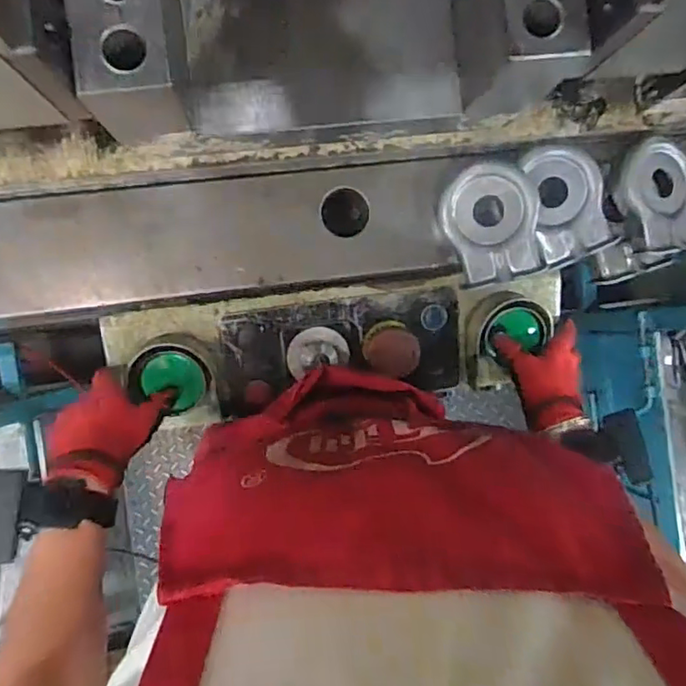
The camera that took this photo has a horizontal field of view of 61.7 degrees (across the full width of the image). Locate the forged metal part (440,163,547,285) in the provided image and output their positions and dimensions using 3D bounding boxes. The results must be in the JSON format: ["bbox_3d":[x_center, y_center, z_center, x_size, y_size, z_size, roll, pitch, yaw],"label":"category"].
[{"bbox_3d":[0.155,-0.126,0.597,0.092,0.025,0.116,-15,99,10],"label":"forged metal part"}]

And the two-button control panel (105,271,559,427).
[{"bbox_3d":[-0.003,0.003,0.622,0.477,0.077,0.128,-7,92,-6],"label":"two-button control panel"}]

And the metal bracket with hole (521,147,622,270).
[{"bbox_3d":[0.229,-0.143,0.601,0.081,0.030,0.114,-19,93,-5],"label":"metal bracket with hole"}]

